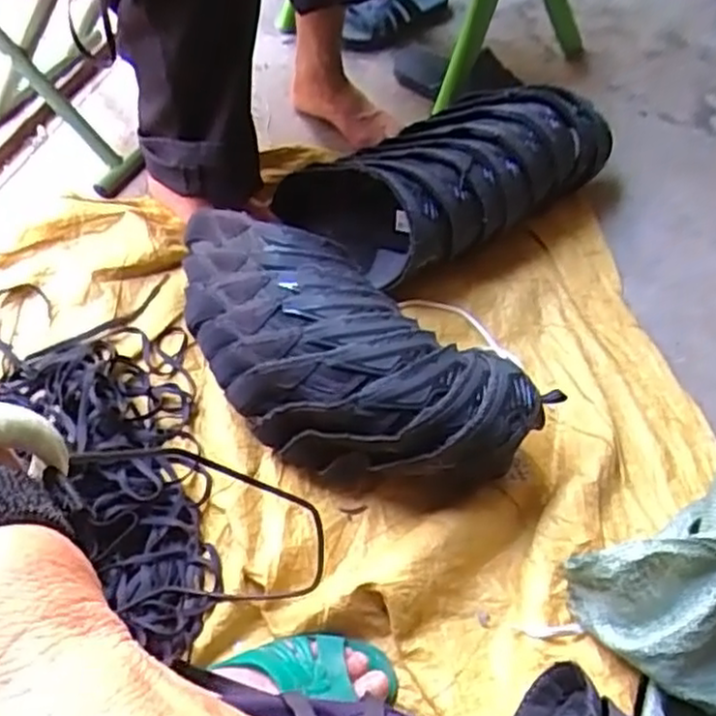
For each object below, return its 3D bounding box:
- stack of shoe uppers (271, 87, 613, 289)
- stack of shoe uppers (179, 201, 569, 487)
[{"bbox_3d":[0.132,-0.227,0.950,0.430,0.138,0.189,-31,63,-22],"label":"stack of shoe uppers"},{"bbox_3d":[-0.041,0.000,0.768,0.450,0.139,0.190,27,58,14],"label":"stack of shoe uppers"}]

